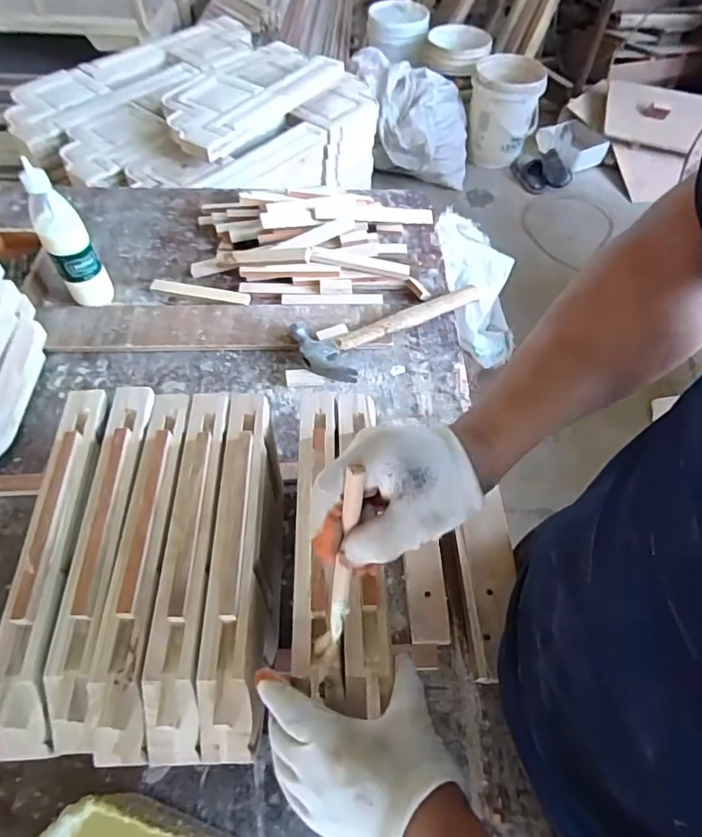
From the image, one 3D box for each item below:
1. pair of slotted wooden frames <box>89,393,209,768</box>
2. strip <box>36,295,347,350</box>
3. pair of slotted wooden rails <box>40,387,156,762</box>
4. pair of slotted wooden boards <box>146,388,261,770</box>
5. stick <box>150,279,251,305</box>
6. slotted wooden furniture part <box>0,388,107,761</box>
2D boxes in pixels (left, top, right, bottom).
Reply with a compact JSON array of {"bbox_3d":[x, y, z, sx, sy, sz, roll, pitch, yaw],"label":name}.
[{"bbox_3d":[-0.179,0.114,0.453,0.043,0.058,0.316,-2,56,-2],"label":"pair of slotted wooden frames"},{"bbox_3d":[-0.257,-0.159,0.837,0.476,0.016,0.109,-1,56,-1],"label":"strip"},{"bbox_3d":[-0.219,0.112,0.463,0.043,0.064,0.315,-3,56,-3],"label":"pair of slotted wooden rails"},{"bbox_3d":[-0.142,0.114,0.458,0.043,0.065,0.320,-2,56,-2],"label":"pair of slotted wooden boards"},{"bbox_3d":[-0.262,-0.220,0.882,0.182,0.008,0.023,11,68,10],"label":"stick"},{"bbox_3d":[-0.262,0.114,0.458,0.044,0.067,0.318,-3,56,-3],"label":"slotted wooden furniture part"}]

